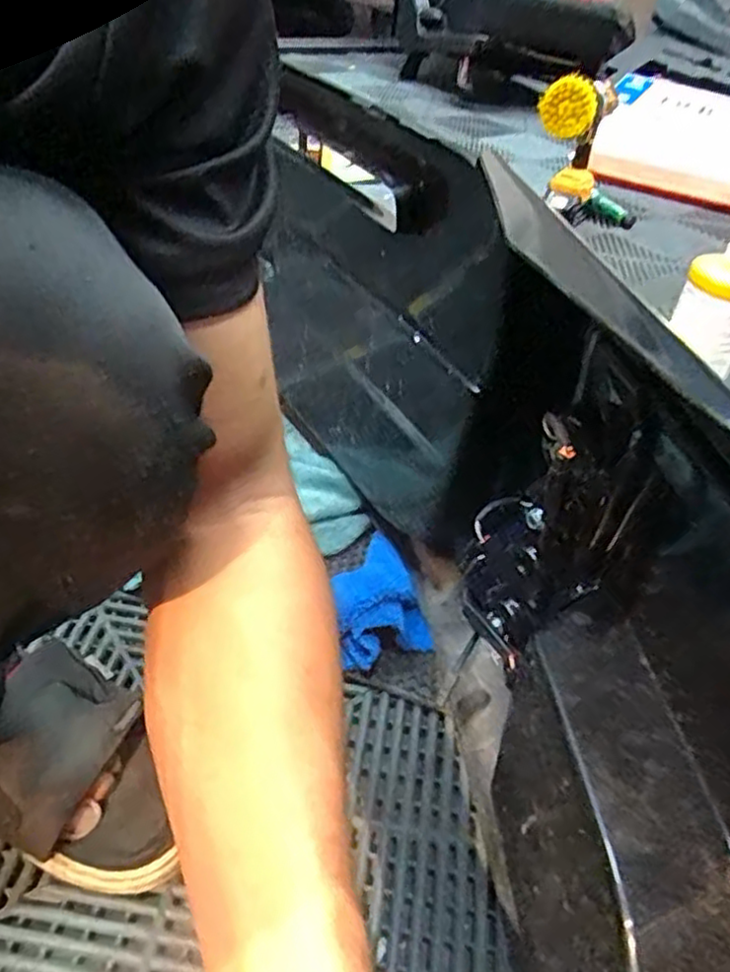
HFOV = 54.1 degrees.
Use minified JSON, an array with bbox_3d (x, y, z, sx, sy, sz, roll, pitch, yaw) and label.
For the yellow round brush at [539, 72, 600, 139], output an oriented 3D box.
[{"bbox_3d":[0.373,-0.699,1.319,0.108,0.120,0.037,10,6,37],"label":"yellow round brush"}]

